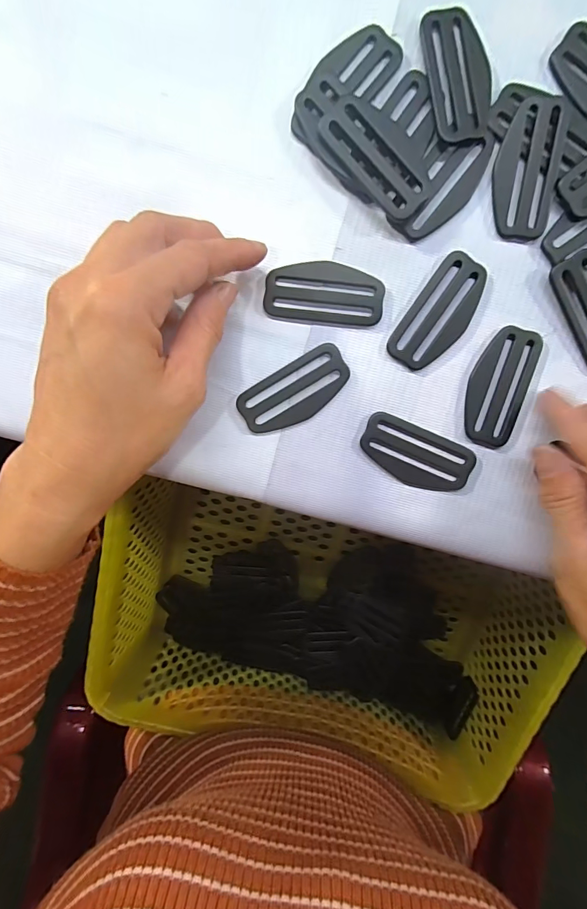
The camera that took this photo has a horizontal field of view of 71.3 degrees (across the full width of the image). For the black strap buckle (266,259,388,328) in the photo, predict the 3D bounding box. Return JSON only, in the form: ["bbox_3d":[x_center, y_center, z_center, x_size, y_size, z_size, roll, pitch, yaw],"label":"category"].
[{"bbox_3d":[0.015,-0.081,0.206,0.059,0.004,0.029,5,96,1],"label":"black strap buckle"}]

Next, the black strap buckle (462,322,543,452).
[{"bbox_3d":[0.106,-0.034,0.209,0.030,0.004,0.060,13,97,0],"label":"black strap buckle"}]

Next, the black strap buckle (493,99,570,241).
[{"bbox_3d":[0.111,-0.134,0.193,0.028,0.006,0.057,5,96,1],"label":"black strap buckle"}]

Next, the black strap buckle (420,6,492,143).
[{"bbox_3d":[0.077,-0.176,0.190,0.028,0.006,0.058,-9,96,3],"label":"black strap buckle"}]

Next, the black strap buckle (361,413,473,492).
[{"bbox_3d":[0.064,0.001,0.215,0.059,0.004,0.029,23,97,-1],"label":"black strap buckle"}]

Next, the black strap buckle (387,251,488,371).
[{"bbox_3d":[0.074,-0.070,0.205,0.030,0.004,0.058,34,96,-2],"label":"black strap buckle"}]

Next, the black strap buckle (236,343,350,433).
[{"bbox_3d":[0.001,-0.032,0.212,0.059,0.004,0.029,-31,94,5],"label":"black strap buckle"}]

